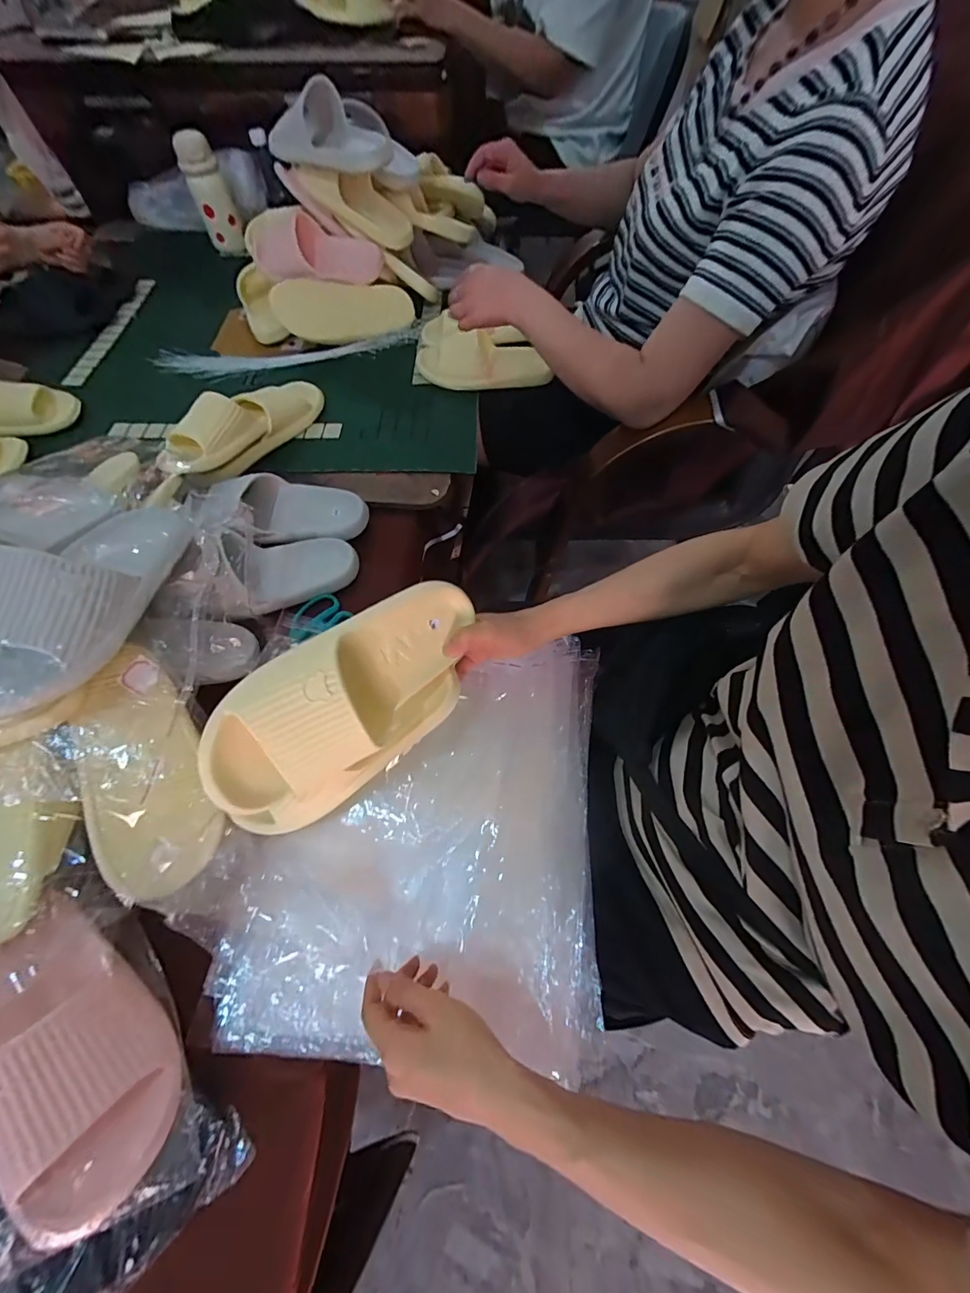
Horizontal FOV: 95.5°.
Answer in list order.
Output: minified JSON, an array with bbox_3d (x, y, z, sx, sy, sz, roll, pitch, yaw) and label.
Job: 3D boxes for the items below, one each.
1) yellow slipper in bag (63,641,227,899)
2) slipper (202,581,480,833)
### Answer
[{"bbox_3d":[-0.332,0.117,0.422,0.086,0.069,0.235,-15,85,-7],"label":"yellow slipper in bag"},{"bbox_3d":[-0.109,0.052,0.396,0.085,0.140,0.263,8,37,46],"label":"slipper"}]

